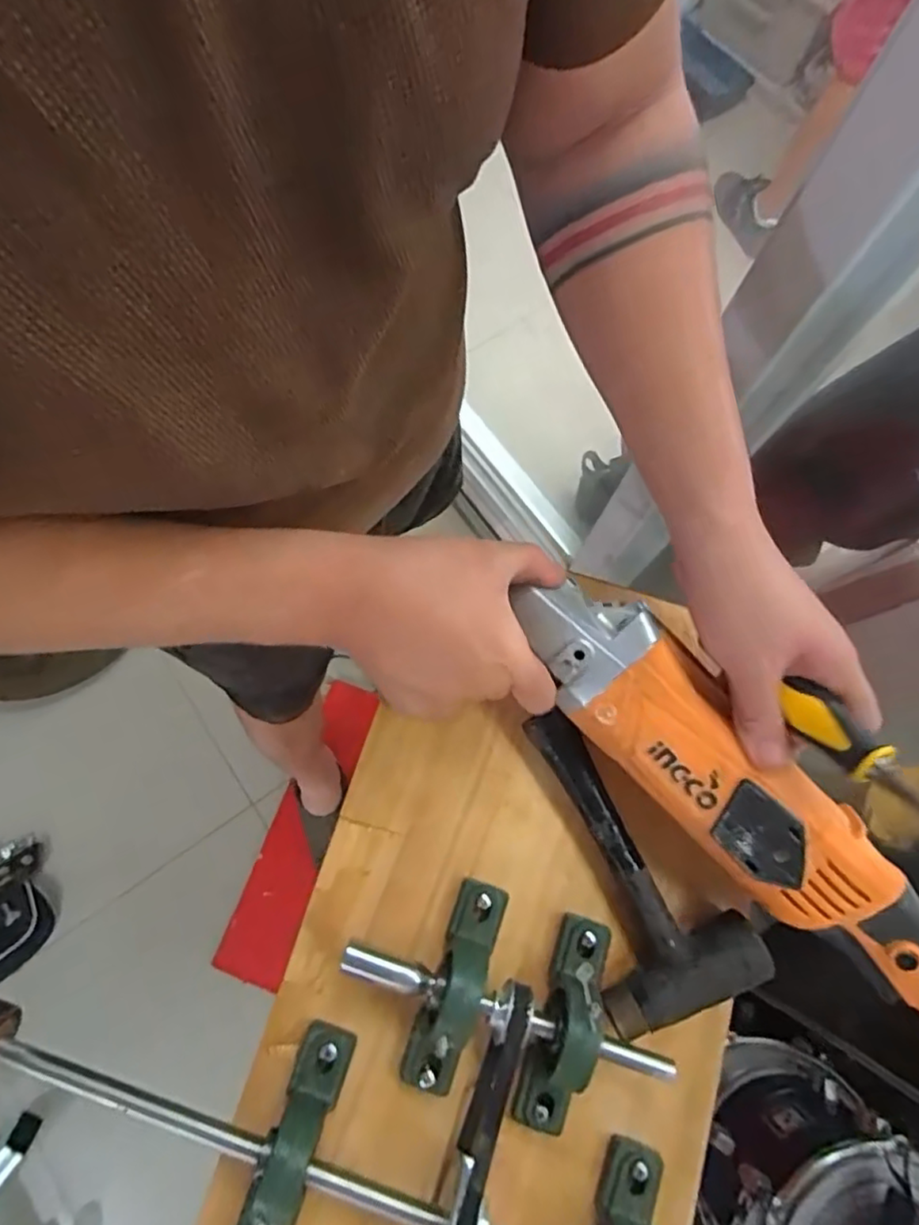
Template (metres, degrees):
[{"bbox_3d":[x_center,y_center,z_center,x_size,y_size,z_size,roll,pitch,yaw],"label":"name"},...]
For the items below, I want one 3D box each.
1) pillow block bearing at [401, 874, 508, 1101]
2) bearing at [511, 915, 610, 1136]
[{"bbox_3d":[-0.002,0.232,0.386,0.031,0.044,0.122,20,74,4],"label":"pillow block bearing"},{"bbox_3d":[0.066,0.254,0.383,0.031,0.049,0.121,19,74,4],"label":"bearing"}]

